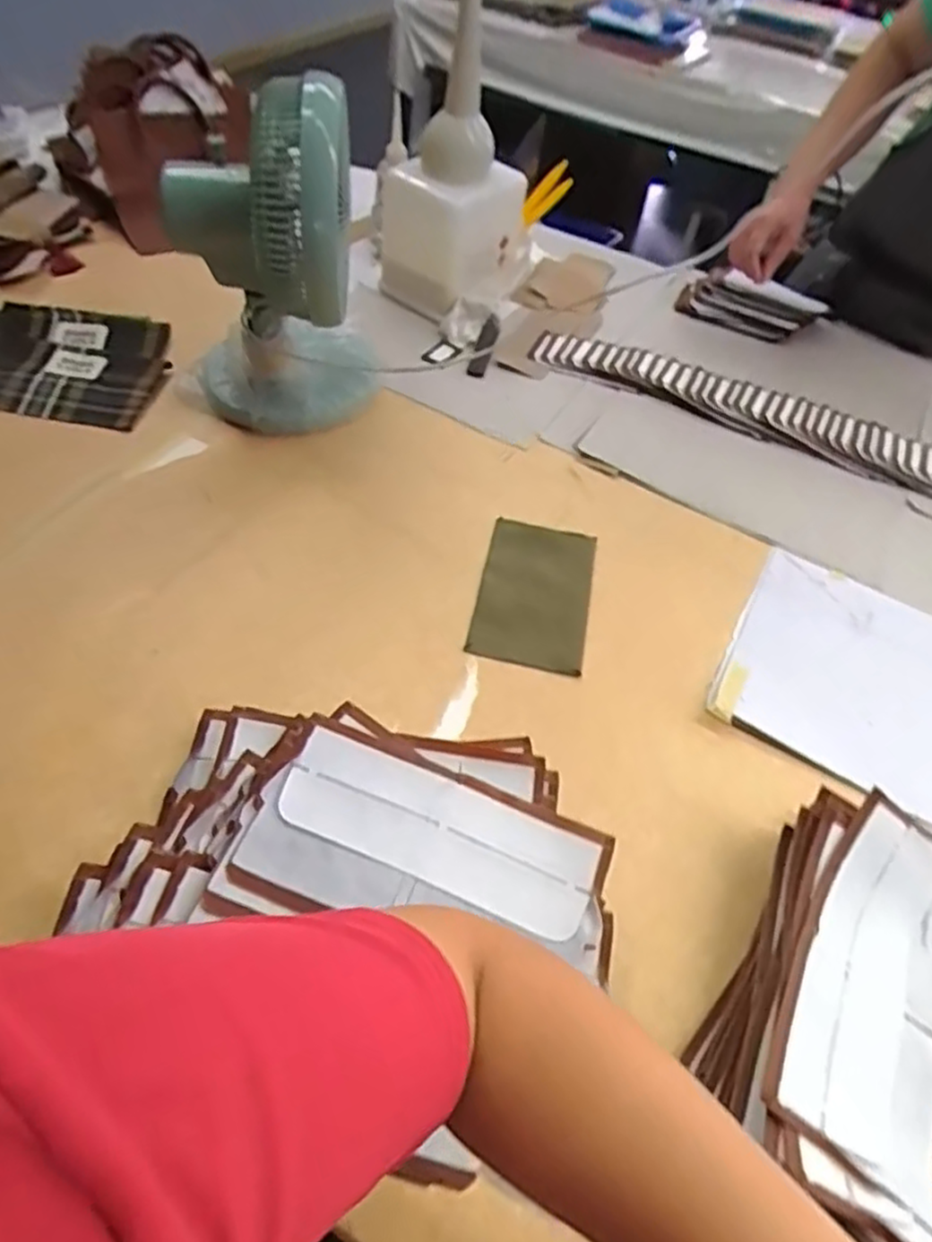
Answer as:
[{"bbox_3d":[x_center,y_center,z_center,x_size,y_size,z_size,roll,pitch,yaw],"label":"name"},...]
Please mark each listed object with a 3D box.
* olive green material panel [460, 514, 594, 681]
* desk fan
[{"bbox_3d":[0.067,-0.030,0.685,0.104,0.008,0.174,11,53,3],"label":"olive green material panel"},{"bbox_3d":[-0.192,-0.353,0.707,0.193,0.291,0.181,-6,54,-10],"label":"desk fan"}]

